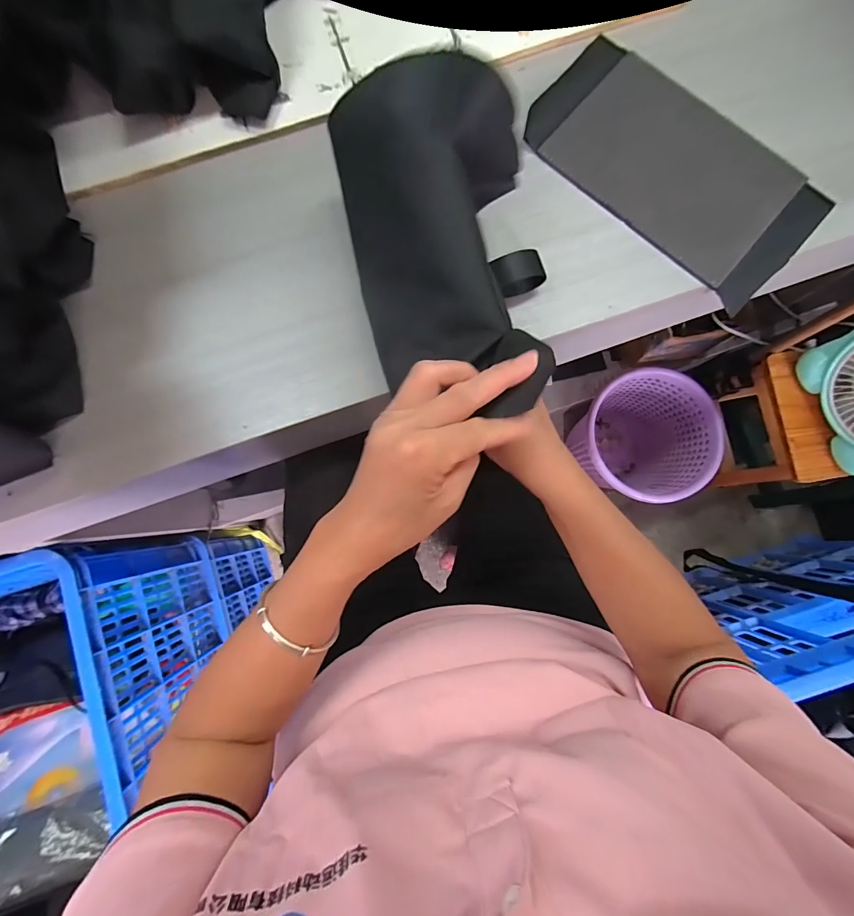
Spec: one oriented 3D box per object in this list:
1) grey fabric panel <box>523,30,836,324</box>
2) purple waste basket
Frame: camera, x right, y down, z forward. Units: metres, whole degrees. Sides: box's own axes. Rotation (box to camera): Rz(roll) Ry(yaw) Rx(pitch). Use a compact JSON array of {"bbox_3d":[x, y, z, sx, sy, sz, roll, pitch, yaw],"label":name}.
[{"bbox_3d":[0.242,-0.289,0.401,0.286,0.014,0.146,41,85,4],"label":"grey fabric panel"},{"bbox_3d":[0.475,-0.032,0.982,0.268,0.298,0.266,0,83,0],"label":"purple waste basket"}]

